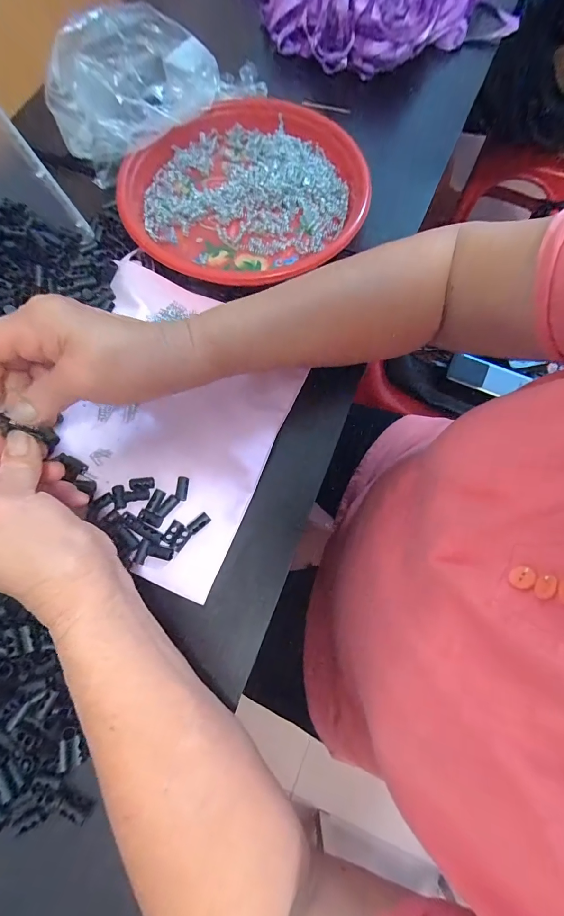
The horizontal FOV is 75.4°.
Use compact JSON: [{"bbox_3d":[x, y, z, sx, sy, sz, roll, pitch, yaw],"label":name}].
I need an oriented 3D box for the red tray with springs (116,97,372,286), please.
[{"bbox_3d":[-0.038,-0.266,0.362,0.232,0.026,0.224,-44,77,-11],"label":"red tray with springs"}]

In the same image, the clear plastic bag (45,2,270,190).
[{"bbox_3d":[-0.135,-0.386,0.365,0.202,0.080,0.097,-38,76,-9],"label":"clear plastic bag"}]

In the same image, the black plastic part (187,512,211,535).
[{"bbox_3d":[-0.065,0.051,0.285,0.018,0.004,0.010,-39,76,-10],"label":"black plastic part"}]

